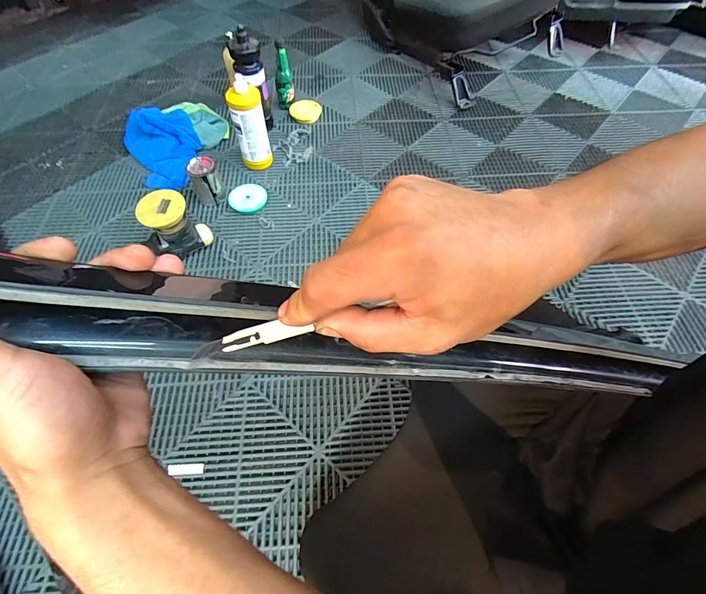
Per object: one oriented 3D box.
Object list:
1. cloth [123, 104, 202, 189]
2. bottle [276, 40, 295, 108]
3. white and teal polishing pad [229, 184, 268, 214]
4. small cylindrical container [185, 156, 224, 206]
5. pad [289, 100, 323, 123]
[{"bbox_3d":[-0.534,-0.434,1.028,0.188,0.092,0.294,-28,64,-16],"label":"cloth"},{"bbox_3d":[-0.215,-0.678,1.129,0.054,0.175,0.059,-8,60,-6],"label":"bottle"},{"bbox_3d":[-0.276,-0.259,0.964,0.098,0.027,0.081,-22,62,-13],"label":"white and teal polishing pad"},{"bbox_3d":[-0.378,-0.298,0.944,0.066,0.107,0.068,0,59,-1],"label":"small cylindrical container"},{"bbox_3d":[-0.148,-0.588,1.154,0.099,0.029,0.101,-8,60,-6],"label":"pad"}]

